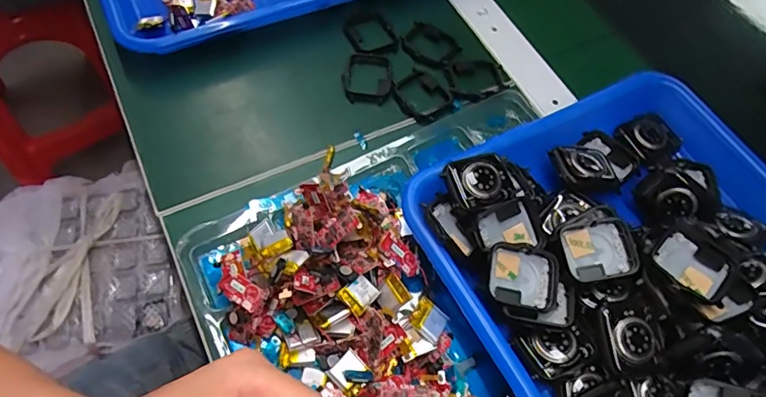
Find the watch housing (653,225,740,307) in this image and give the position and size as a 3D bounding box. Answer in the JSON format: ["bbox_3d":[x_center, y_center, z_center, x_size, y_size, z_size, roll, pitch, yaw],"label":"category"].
[{"bbox_3d":[0.180,0.039,0.284,0.034,0.010,0.041,-39,72,-23],"label":"watch housing"}]

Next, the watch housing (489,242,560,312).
[{"bbox_3d":[0.081,0.046,0.284,0.041,0.013,0.033,13,61,1],"label":"watch housing"}]

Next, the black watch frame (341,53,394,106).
[{"bbox_3d":[-0.013,-0.094,0.387,0.038,0.014,0.047,-3,62,-8],"label":"black watch frame"}]

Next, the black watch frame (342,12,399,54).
[{"bbox_3d":[-0.010,-0.137,0.411,0.038,0.013,0.044,-18,61,-16],"label":"black watch frame"}]

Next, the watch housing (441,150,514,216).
[{"bbox_3d":[0.061,-0.010,0.304,0.043,0.011,0.036,-16,65,-14],"label":"watch housing"}]

